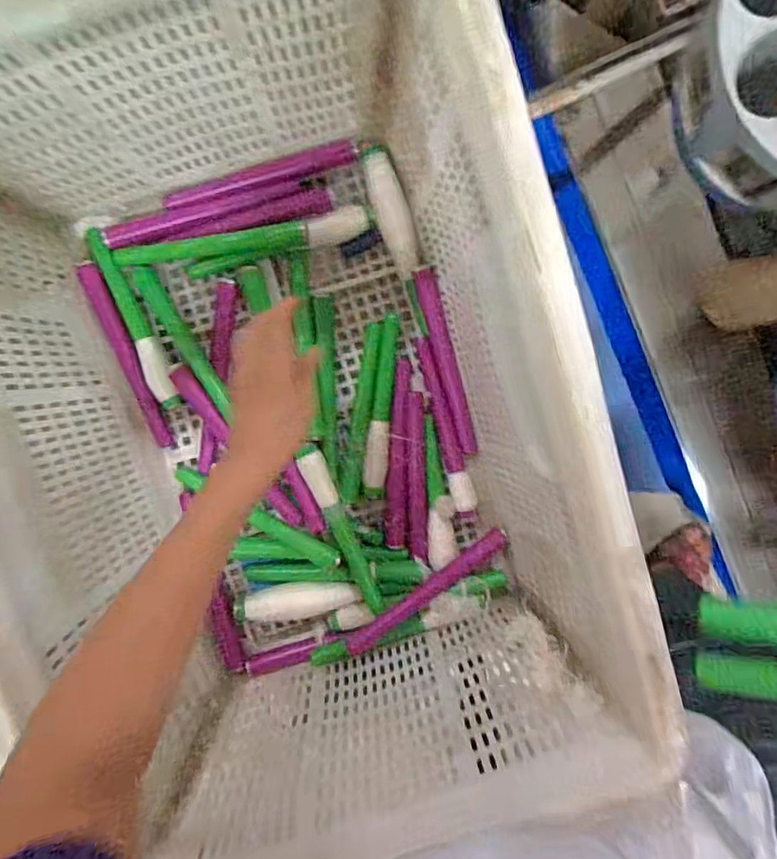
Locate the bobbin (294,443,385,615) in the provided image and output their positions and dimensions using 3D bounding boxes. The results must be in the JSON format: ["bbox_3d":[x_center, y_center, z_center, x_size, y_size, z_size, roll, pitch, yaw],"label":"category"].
[{"bbox_3d":[-0.049,0.105,0.596,0.024,0.029,0.190,-25,96,1],"label":"bobbin"}]

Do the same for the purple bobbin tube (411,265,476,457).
[{"bbox_3d":[0.064,-0.070,0.596,0.020,0.022,0.199,-17,96,0],"label":"purple bobbin tube"}]

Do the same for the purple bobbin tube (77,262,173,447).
[{"bbox_3d":[-0.270,-0.075,0.576,0.022,0.022,0.196,-22,96,1],"label":"purple bobbin tube"}]

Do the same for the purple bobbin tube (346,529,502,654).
[{"bbox_3d":[0.043,0.171,0.591,0.199,0.024,0.021,-33,96,-15],"label":"purple bobbin tube"}]

